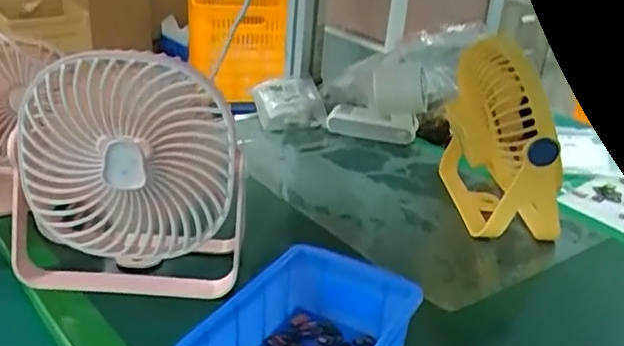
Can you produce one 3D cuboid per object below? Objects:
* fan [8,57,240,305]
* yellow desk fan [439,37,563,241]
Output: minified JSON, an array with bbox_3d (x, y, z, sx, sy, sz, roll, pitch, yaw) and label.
[{"bbox_3d":[-0.133,-0.001,0.463,0.167,0.174,0.077,2,26,-7],"label":"fan"},{"bbox_3d":[0.178,-0.033,0.607,0.087,0.177,0.154,4,26,-2],"label":"yellow desk fan"}]

